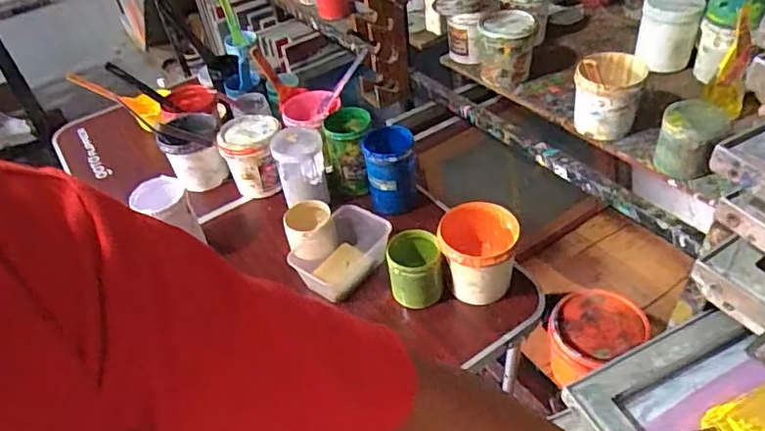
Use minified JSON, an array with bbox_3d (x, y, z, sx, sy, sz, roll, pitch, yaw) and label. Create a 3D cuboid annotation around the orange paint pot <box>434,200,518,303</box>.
[{"bbox_3d":[0.158,0.062,0.929,0.120,0.117,0.118,-4,43,4],"label":"orange paint pot"}]

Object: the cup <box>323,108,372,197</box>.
[{"bbox_3d":[-0.065,-0.127,1.157,0.098,0.151,0.110,2,44,10],"label":"cup"}]

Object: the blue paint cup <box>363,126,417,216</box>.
[{"bbox_3d":[0.014,-0.084,1.088,0.100,0.154,0.087,-3,43,5],"label":"blue paint cup"}]

